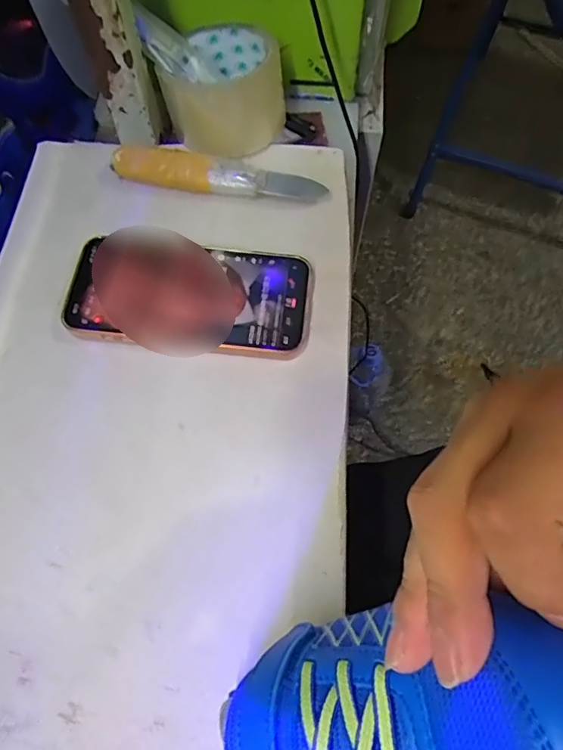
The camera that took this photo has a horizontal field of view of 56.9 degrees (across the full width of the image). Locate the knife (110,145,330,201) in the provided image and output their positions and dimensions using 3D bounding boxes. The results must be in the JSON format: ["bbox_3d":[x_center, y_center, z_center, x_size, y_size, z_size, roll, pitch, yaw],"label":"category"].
[{"bbox_3d":[-0.050,-0.154,0.401,0.164,0.024,0.024,8,67,5],"label":"knife"}]

